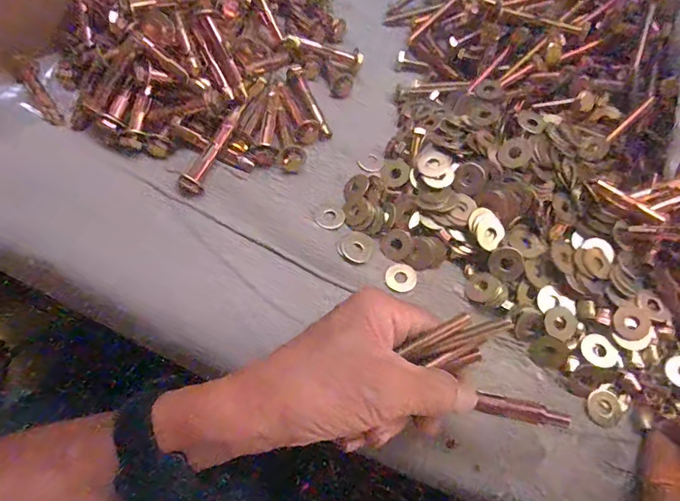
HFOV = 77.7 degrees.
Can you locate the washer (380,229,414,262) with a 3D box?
[{"bbox_3d":[0.038,-0.004,0.288,0.020,0.004,0.021,-1,84,10],"label":"washer"}]

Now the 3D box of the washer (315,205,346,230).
[{"bbox_3d":[-0.006,-0.024,0.296,0.019,0.004,0.020,0,65,-1],"label":"washer"}]

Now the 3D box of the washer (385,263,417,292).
[{"bbox_3d":[0.041,0.018,0.280,0.020,0.004,0.020,0,65,-1],"label":"washer"}]

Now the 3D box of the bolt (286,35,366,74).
[{"bbox_3d":[-0.012,-0.161,0.343,0.063,0.013,0.009,12,64,-12],"label":"bolt"}]

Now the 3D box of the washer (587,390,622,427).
[{"bbox_3d":[0.159,0.094,0.253,0.020,0.004,0.021,0,65,-1],"label":"washer"}]

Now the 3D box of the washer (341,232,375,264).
[{"bbox_3d":[0.012,-0.003,0.287,0.020,0.004,0.022,0,65,-1],"label":"washer"}]

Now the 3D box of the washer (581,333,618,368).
[{"bbox_3d":[0.159,0.062,0.260,0.018,0.004,0.021,-21,67,-11],"label":"washer"}]

